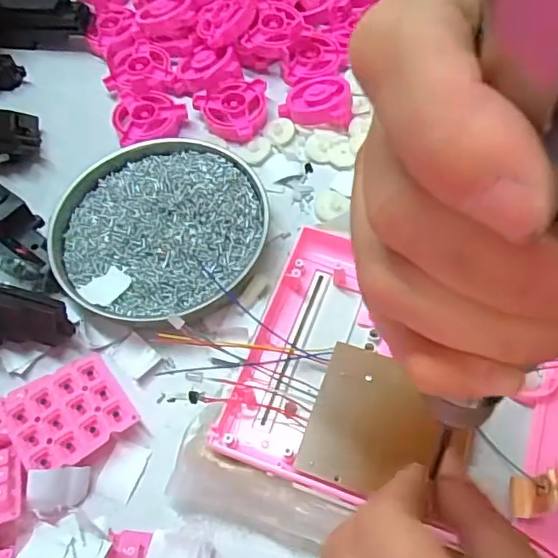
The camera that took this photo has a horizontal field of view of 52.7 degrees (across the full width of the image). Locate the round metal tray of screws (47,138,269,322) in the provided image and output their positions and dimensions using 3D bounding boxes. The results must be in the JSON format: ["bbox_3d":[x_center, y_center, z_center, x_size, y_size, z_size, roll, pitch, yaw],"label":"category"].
[{"bbox_3d":[-0.076,-0.035,0.365,0.132,0.020,0.125,-2,60,3],"label":"round metal tray of screws"}]

